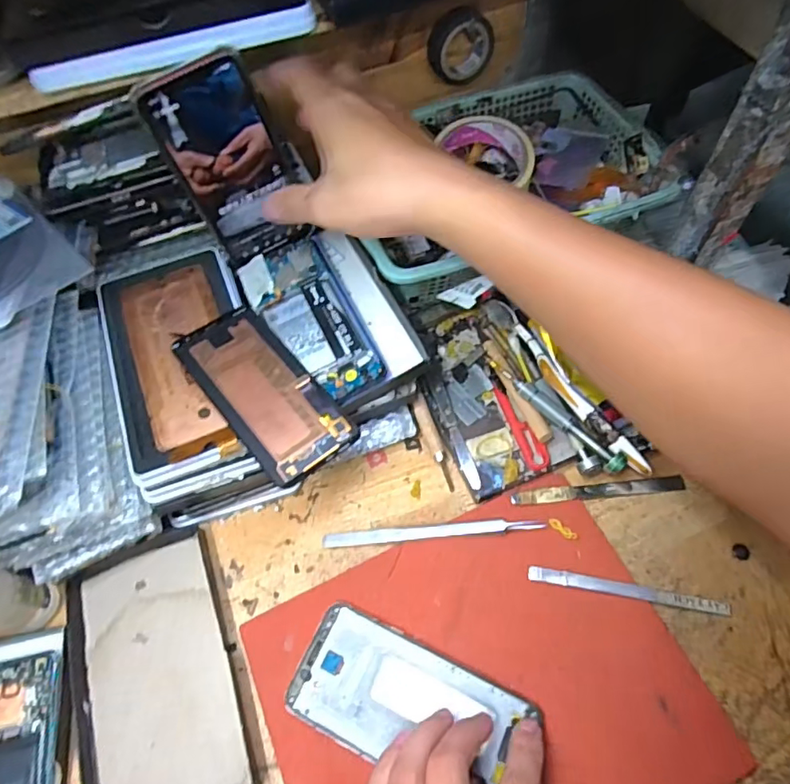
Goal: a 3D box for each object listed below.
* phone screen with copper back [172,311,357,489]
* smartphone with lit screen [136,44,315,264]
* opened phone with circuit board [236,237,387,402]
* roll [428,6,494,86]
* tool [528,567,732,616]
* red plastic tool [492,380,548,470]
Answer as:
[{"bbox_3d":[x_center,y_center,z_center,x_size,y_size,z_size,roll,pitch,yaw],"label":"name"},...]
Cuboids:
[{"bbox_3d":[-0.092,-0.004,0.373,0.062,0.011,0.141,-33,67,-23],"label":"phone screen with copper back"},{"bbox_3d":[-0.118,-0.160,0.389,0.072,0.145,0.015,-24,53,-8],"label":"smartphone with lit screen"},{"bbox_3d":[-0.065,-0.060,0.419,0.069,0.009,0.156,-26,63,-11],"label":"opened phone with circuit board"},{"bbox_3d":[0.058,-0.307,0.480,0.056,0.053,0.024,-21,62,-7],"label":"roll"},{"bbox_3d":[0.158,0.135,0.366,0.131,0.004,0.011,8,62,7],"label":"tool"},{"bbox_3d":[0.098,0.026,0.424,0.017,0.007,0.080,-19,62,-7],"label":"red plastic tool"}]

